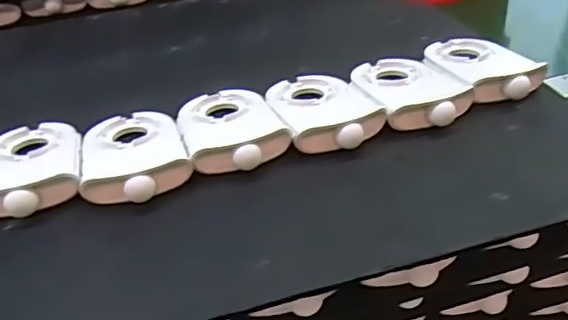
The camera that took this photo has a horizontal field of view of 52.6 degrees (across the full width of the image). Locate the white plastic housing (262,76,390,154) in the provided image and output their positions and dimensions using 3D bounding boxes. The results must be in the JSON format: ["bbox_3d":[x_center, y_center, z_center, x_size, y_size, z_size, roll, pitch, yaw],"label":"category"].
[{"bbox_3d":[0.024,-0.034,0.358,0.058,0.020,0.086,-13,38,-11],"label":"white plastic housing"}]

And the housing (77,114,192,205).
[{"bbox_3d":[-0.088,-0.007,0.331,0.057,0.017,0.087,-14,38,-13],"label":"housing"}]

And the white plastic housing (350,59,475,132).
[{"bbox_3d":[0.081,-0.048,0.371,0.058,0.018,0.084,-13,38,-11],"label":"white plastic housing"}]

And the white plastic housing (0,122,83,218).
[{"bbox_3d":[-0.146,-0.001,0.326,0.058,0.016,0.084,-12,38,-11],"label":"white plastic housing"}]

